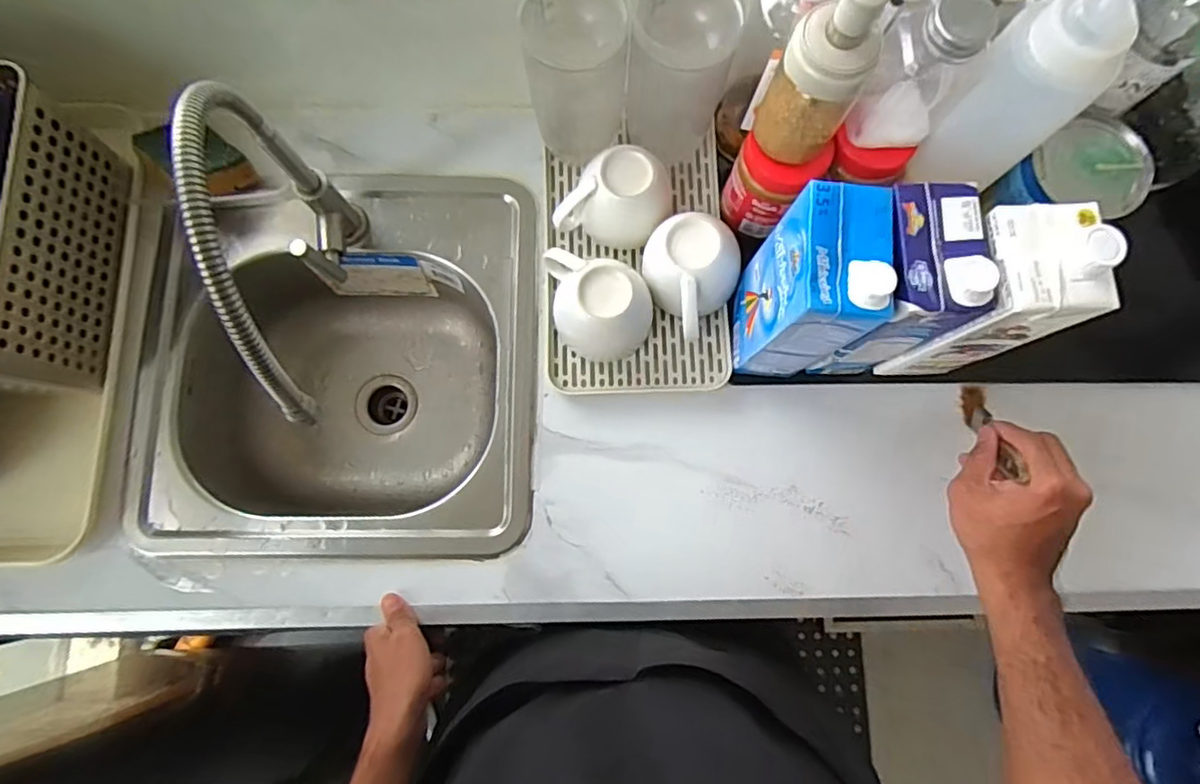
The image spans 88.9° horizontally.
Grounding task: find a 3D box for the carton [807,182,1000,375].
[{"bbox_3d":[0.232,-0.080,0.496,0.065,0.187,0.097,2,80,-1],"label":"carton"}]

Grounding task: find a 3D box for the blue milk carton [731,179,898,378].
[{"bbox_3d":[0.165,-0.077,0.503,0.070,0.202,0.097,1,80,-1],"label":"blue milk carton"}]

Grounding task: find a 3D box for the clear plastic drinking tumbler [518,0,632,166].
[{"bbox_3d":[-0.024,-0.289,0.545,0.081,0.164,0.081,0,80,-1],"label":"clear plastic drinking tumbler"}]

